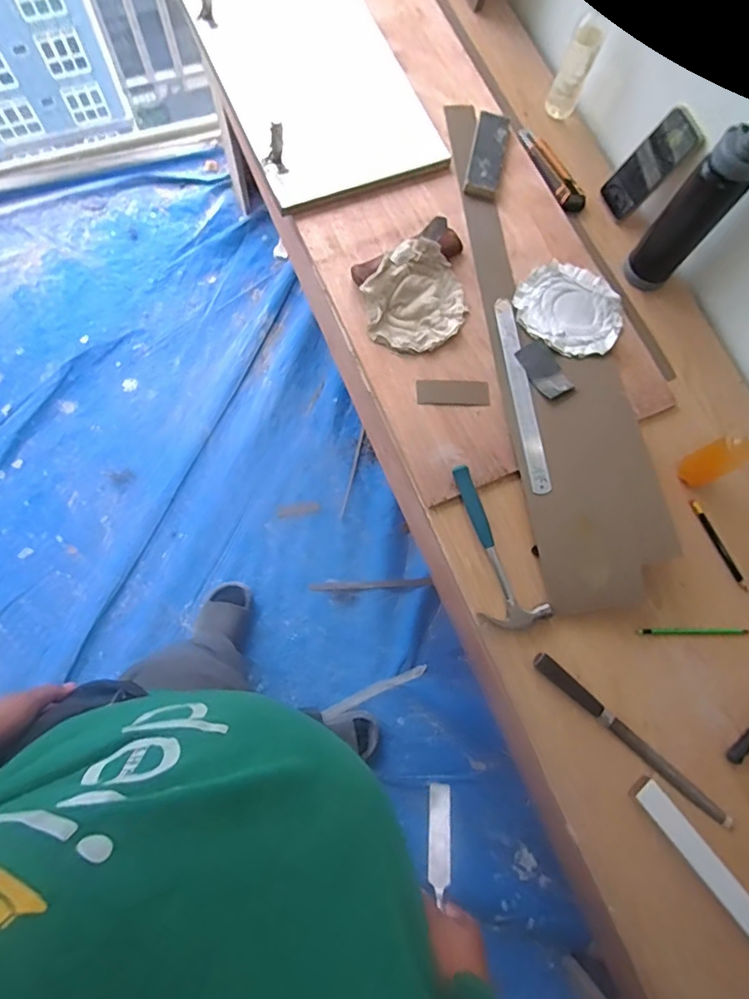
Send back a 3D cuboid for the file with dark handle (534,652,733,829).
[{"bbox_3d":[0.352,0.325,0.725,0.319,0.015,0.026,40,76,7],"label":"file with dark handle"}]

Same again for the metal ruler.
[{"bbox_3d":[0.233,-0.172,0.849,0.029,0.006,0.339,-10,73,11],"label":"metal ruler"}]

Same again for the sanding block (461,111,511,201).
[{"bbox_3d":[0.206,-0.631,0.968,0.058,0.020,0.190,14,74,-1],"label":"sanding block"}]

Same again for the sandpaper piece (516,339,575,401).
[{"bbox_3d":[0.271,-0.208,0.853,0.055,0.012,0.103,-23,78,-10],"label":"sandpaper piece"}]

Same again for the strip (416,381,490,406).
[{"bbox_3d":[0.126,-0.168,0.843,0.115,0.010,0.039,-1,75,-5],"label":"strip"}]

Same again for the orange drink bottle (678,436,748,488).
[{"bbox_3d":[0.508,-0.065,0.770,0.050,0.184,0.058,-28,79,-11],"label":"orange drink bottle"}]

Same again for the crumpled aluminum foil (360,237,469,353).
[{"bbox_3d":[0.069,-0.328,0.865,0.160,0.048,0.185,35,75,5],"label":"crumpled aluminum foil"}]

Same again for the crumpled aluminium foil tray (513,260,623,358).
[{"bbox_3d":[0.331,-0.322,0.899,0.176,0.018,0.175,37,75,6],"label":"crumpled aluminium foil tray"}]

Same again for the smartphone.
[{"bbox_3d":[0.471,-0.572,0.918,0.007,0.167,0.078,-24,81,-32],"label":"smartphone"}]

